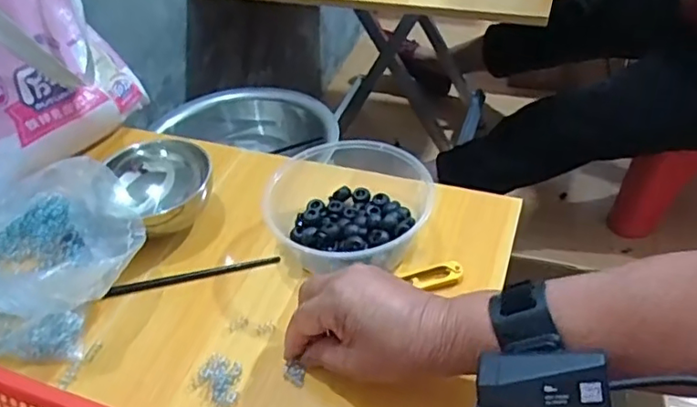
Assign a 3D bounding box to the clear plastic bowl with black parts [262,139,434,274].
[{"bbox_3d":[0.002,0.002,0.529,0.143,0.061,0.167,2,42,7],"label":"clear plastic bowl with black parts"}]

